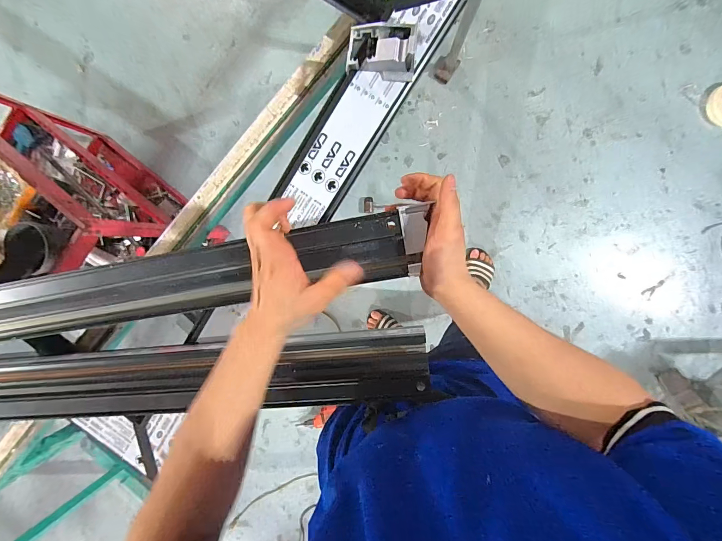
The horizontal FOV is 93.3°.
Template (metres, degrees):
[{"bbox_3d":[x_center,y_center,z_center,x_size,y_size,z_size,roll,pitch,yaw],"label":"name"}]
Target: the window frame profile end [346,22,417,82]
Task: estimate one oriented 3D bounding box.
[{"bbox_3d":[0.026,-0.269,0.406,0.083,0.037,0.062,8,93,5],"label":"window frame profile end"}]

